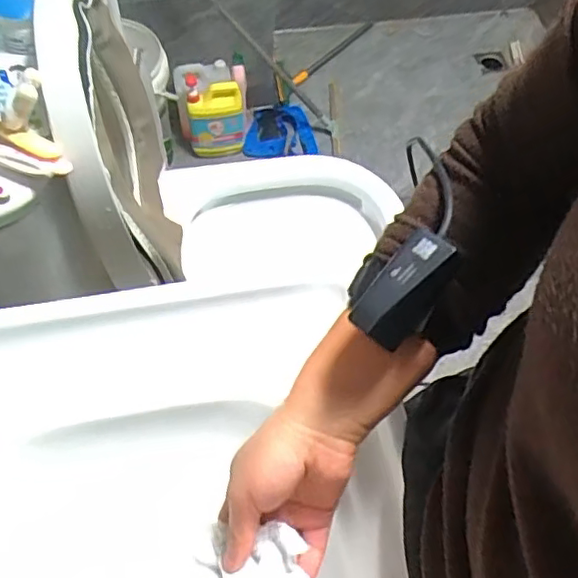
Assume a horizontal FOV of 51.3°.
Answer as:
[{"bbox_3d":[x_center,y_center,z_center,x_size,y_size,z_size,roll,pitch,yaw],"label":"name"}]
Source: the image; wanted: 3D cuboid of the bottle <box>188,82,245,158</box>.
[{"bbox_3d":[-0.198,-0.450,1.657,0.150,0.228,0.081,-4,58,-5],"label":"bottle"}]

